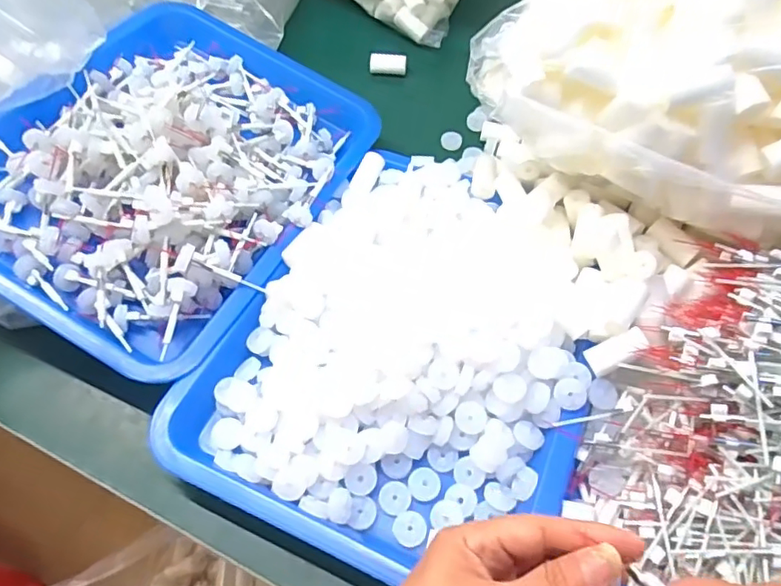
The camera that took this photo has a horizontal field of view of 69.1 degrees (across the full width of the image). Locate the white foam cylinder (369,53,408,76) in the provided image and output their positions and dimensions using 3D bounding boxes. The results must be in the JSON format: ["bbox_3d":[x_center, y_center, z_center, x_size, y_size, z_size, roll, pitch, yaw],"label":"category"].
[{"bbox_3d":[-0.002,-0.257,0.639,0.042,0.018,0.018,4,56,3],"label":"white foam cylinder"}]

